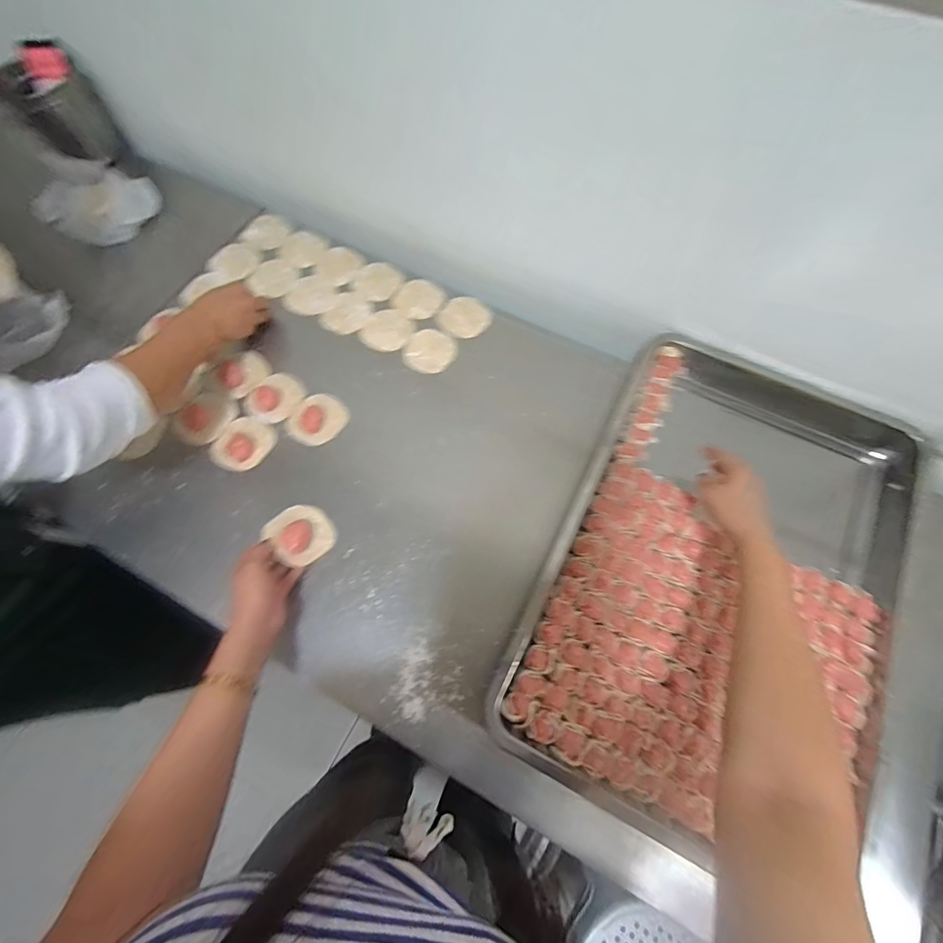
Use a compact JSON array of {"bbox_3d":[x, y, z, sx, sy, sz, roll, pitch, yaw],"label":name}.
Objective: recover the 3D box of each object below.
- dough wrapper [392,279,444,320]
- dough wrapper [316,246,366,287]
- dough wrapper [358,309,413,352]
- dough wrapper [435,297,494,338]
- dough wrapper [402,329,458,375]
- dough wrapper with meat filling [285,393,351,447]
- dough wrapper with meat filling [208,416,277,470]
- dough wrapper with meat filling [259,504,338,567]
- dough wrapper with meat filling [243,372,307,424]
[{"bbox_3d":[-0.087,-0.284,0.710,0.072,0.010,0.072,0,70,-1],"label":"dough wrapper"},{"bbox_3d":[-0.231,-0.358,0.750,0.072,0.015,0.072,0,70,-1],"label":"dough wrapper"},{"bbox_3d":[-0.137,-0.229,0.700,0.078,0.009,0.085,0,70,-1],"label":"dough wrapper"},{"bbox_3d":[-0.012,-0.256,0.713,0.084,0.004,0.083,0,70,-1],"label":"dough wrapper"},{"bbox_3d":[-0.066,-0.192,0.687,0.079,0.004,0.082,0,70,-1],"label":"dough wrapper"},{"bbox_3d":[-0.229,-0.079,0.642,0.074,0.011,0.086,35,73,11],"label":"dough wrapper with meat filling"},{"bbox_3d":[-0.337,-0.043,0.628,0.079,0.017,0.083,0,70,-1],"label":"dough wrapper with meat filling"},{"bbox_3d":[-0.218,0.080,0.557,0.074,0.012,0.074,-35,91,-35],"label":"dough wrapper with meat filling"},{"bbox_3d":[-0.298,-0.112,0.656,0.088,0.014,0.071,-41,76,-15],"label":"dough wrapper with meat filling"}]

